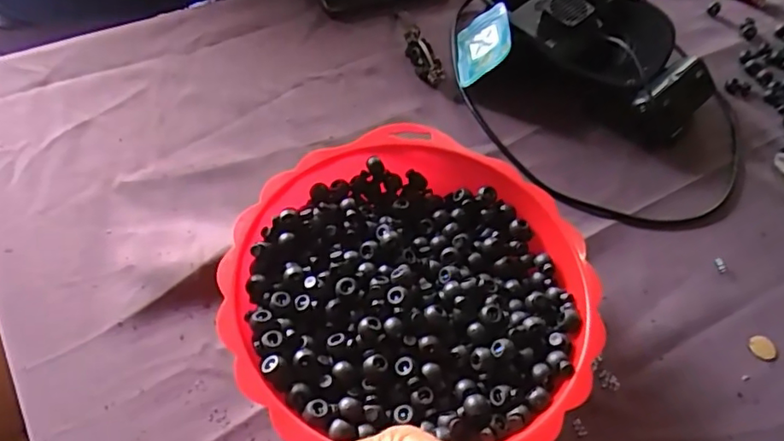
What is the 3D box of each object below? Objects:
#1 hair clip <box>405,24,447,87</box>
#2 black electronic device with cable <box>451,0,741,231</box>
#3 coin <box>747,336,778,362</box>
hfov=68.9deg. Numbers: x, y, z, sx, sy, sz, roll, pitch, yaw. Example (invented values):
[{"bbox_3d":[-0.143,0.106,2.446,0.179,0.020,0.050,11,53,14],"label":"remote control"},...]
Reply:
[{"bbox_3d":[0.032,-0.171,0.600,0.022,0.020,0.075,-15,59,-15],"label":"hair clip"},{"bbox_3d":[0.203,-0.142,0.575,0.315,0.059,0.270,23,57,10],"label":"black electronic device with cable"},{"bbox_3d":[0.297,0.101,0.456,0.022,0.004,0.019,13,56,3],"label":"coin"}]

